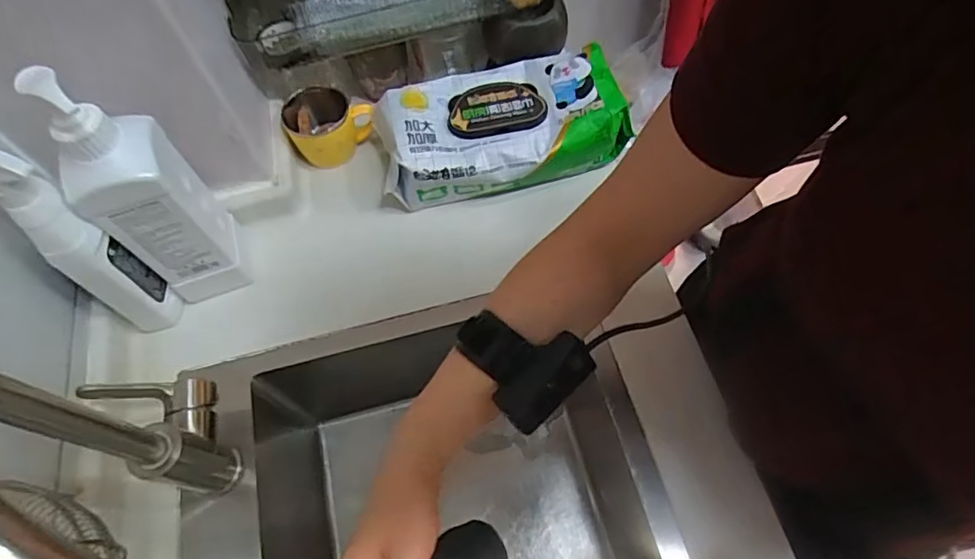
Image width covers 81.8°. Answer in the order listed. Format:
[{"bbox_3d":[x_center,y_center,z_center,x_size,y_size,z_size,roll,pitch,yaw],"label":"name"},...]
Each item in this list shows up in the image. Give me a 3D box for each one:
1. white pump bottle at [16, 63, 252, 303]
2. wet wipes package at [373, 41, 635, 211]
[{"bbox_3d":[-0.317,-0.079,0.518,0.078,0.274,0.075,-26,65,-9],"label":"white pump bottle"},{"bbox_3d":[0.011,-0.175,0.654,0.272,0.100,0.137,-12,63,-3],"label":"wet wipes package"}]

